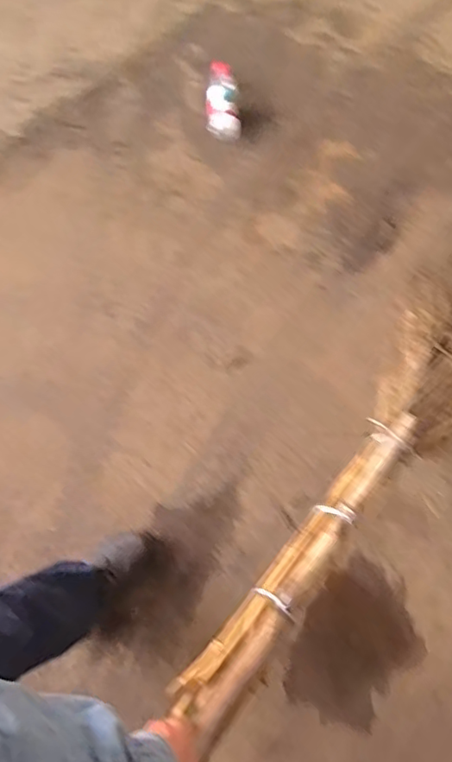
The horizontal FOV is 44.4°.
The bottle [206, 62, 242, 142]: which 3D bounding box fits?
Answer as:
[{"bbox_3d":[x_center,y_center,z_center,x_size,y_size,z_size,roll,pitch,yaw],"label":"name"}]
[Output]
[{"bbox_3d":[-0.010,-0.756,1.498,0.085,0.088,0.209,-3,73,0],"label":"bottle"}]

